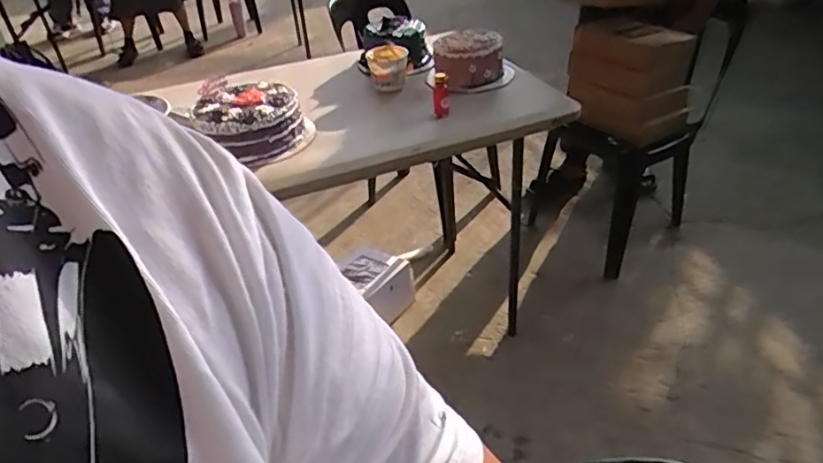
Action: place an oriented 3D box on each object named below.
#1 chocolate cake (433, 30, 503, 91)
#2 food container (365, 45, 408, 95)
[{"bbox_3d":[0.128,-0.390,1.298,0.151,0.092,0.168,2,39,1],"label":"chocolate cake"},{"bbox_3d":[-0.054,-0.360,1.282,0.090,0.095,0.087,-1,39,-3],"label":"food container"}]

